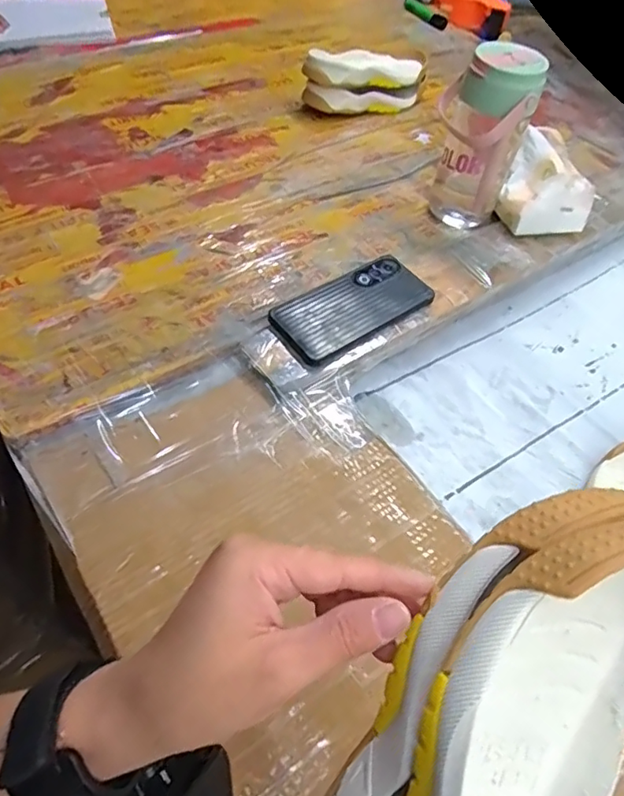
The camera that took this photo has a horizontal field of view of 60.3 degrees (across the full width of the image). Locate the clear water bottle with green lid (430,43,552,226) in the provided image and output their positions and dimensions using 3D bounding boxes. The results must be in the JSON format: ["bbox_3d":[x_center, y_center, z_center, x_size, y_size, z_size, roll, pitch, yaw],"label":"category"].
[{"bbox_3d":[0.185,-0.281,0.609,0.093,0.184,0.080,17,53,8],"label":"clear water bottle with green lid"}]

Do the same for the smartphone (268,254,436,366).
[{"bbox_3d":[0.043,-0.094,0.550,0.164,0.011,0.075,-29,65,-24],"label":"smartphone"}]

